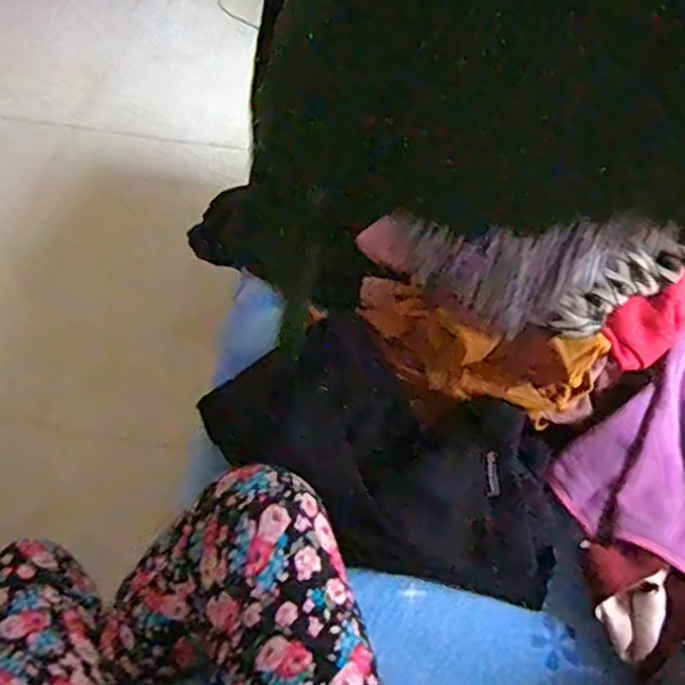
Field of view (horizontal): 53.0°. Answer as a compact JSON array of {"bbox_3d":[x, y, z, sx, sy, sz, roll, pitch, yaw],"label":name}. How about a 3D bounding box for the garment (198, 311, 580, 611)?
[{"bbox_3d":[0.059,0.125,0.740,0.385,0.069,0.202,30,60,16],"label":"garment"}]

